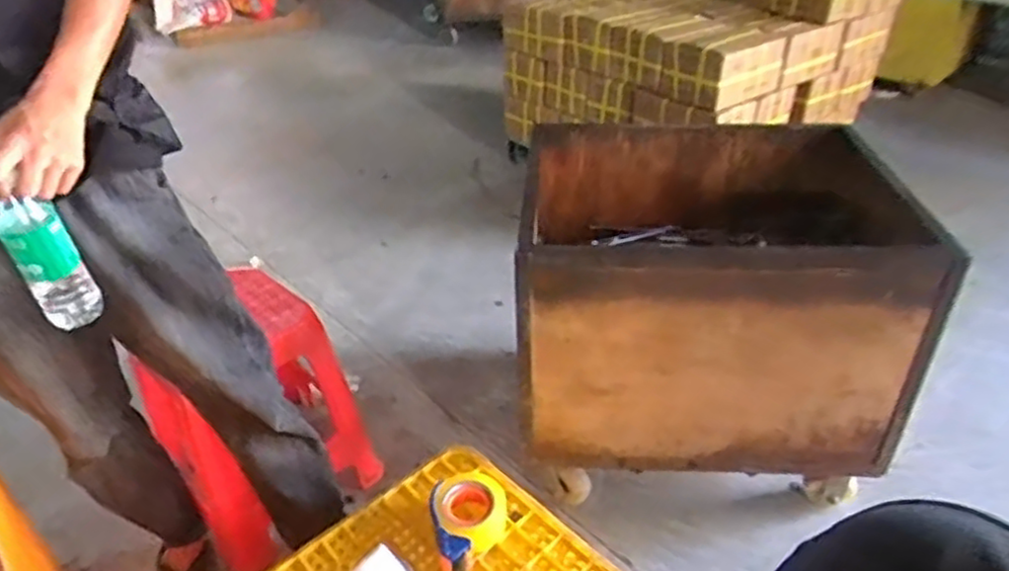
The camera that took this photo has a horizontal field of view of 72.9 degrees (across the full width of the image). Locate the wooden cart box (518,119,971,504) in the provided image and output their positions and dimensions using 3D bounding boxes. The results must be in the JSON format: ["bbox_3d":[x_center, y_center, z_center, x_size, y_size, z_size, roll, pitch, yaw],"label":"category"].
[{"bbox_3d":[0.425,-0.009,1.453,0.755,0.531,0.673,0,35,4],"label":"wooden cart box"}]

